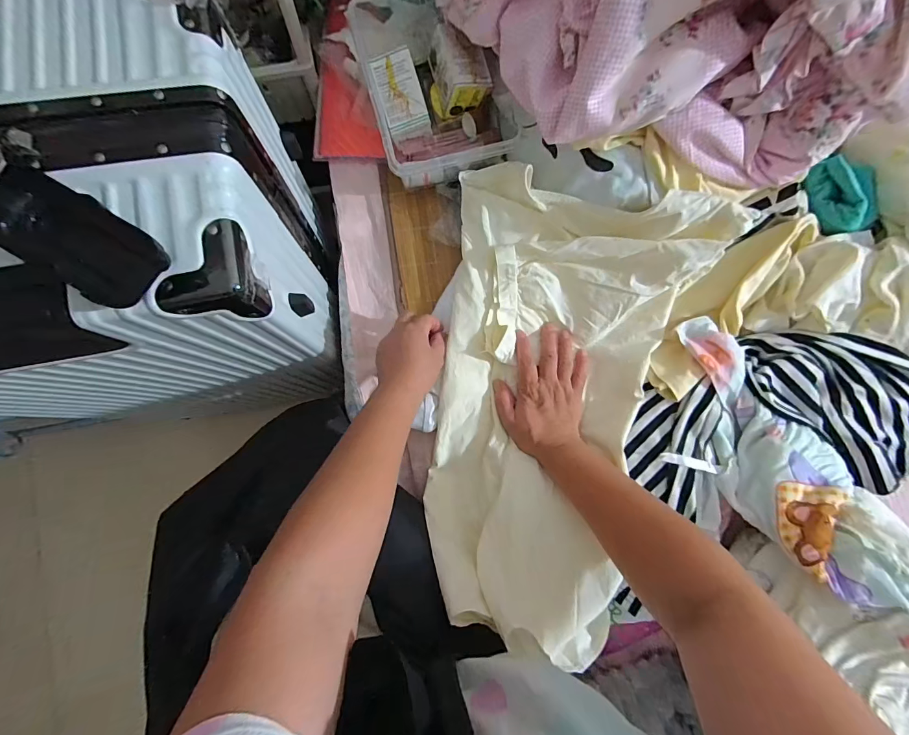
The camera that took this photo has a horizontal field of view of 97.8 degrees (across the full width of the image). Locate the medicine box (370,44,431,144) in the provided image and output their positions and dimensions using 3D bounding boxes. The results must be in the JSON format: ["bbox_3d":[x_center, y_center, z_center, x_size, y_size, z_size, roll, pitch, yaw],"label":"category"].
[{"bbox_3d":[-0.063,-0.317,0.467,0.050,0.025,0.087,-18,106,-9],"label":"medicine box"}]

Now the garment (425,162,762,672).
[{"bbox_3d":[0.098,0.028,0.443,0.261,0.130,0.473,14,85,-1],"label":"garment"}]

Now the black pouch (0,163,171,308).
[{"bbox_3d":[-0.243,-0.083,0.257,0.112,0.027,0.052,32,85,1],"label":"black pouch"}]

